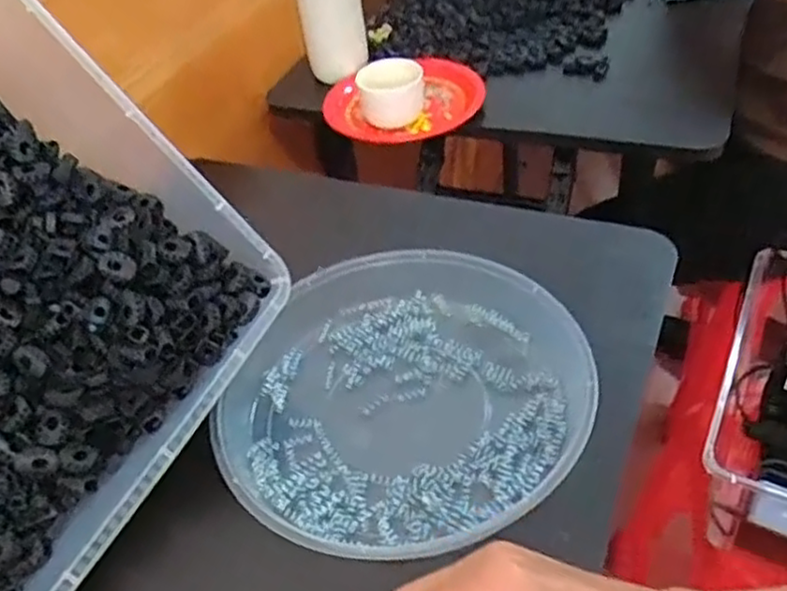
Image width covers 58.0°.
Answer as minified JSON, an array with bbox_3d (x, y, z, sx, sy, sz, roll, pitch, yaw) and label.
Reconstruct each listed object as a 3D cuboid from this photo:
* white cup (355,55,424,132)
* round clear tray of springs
[{"bbox_3d":[-0.003,-0.211,0.732,0.062,0.052,0.061,-4,43,4],"label":"white cup"},{"bbox_3d":[0.005,0.063,0.460,0.226,0.038,0.230,-4,43,4],"label":"round clear tray of springs"}]

